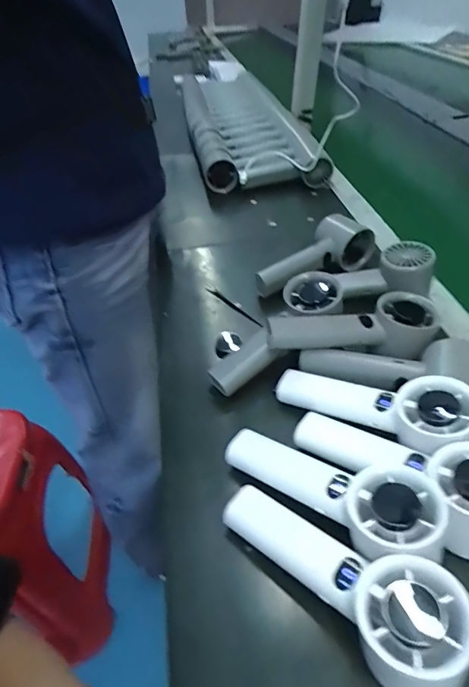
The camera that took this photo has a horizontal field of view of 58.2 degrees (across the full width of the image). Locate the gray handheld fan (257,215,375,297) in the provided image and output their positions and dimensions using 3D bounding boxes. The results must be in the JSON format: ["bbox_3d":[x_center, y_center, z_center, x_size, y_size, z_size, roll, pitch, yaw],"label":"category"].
[{"bbox_3d":[0.097,-0.107,0.516,0.161,0.063,0.053,-24,46,-21],"label":"gray handheld fan"}]

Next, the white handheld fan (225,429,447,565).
[{"bbox_3d":[0.064,0.107,0.303,0.161,0.041,0.065,12,45,38],"label":"white handheld fan"}]

